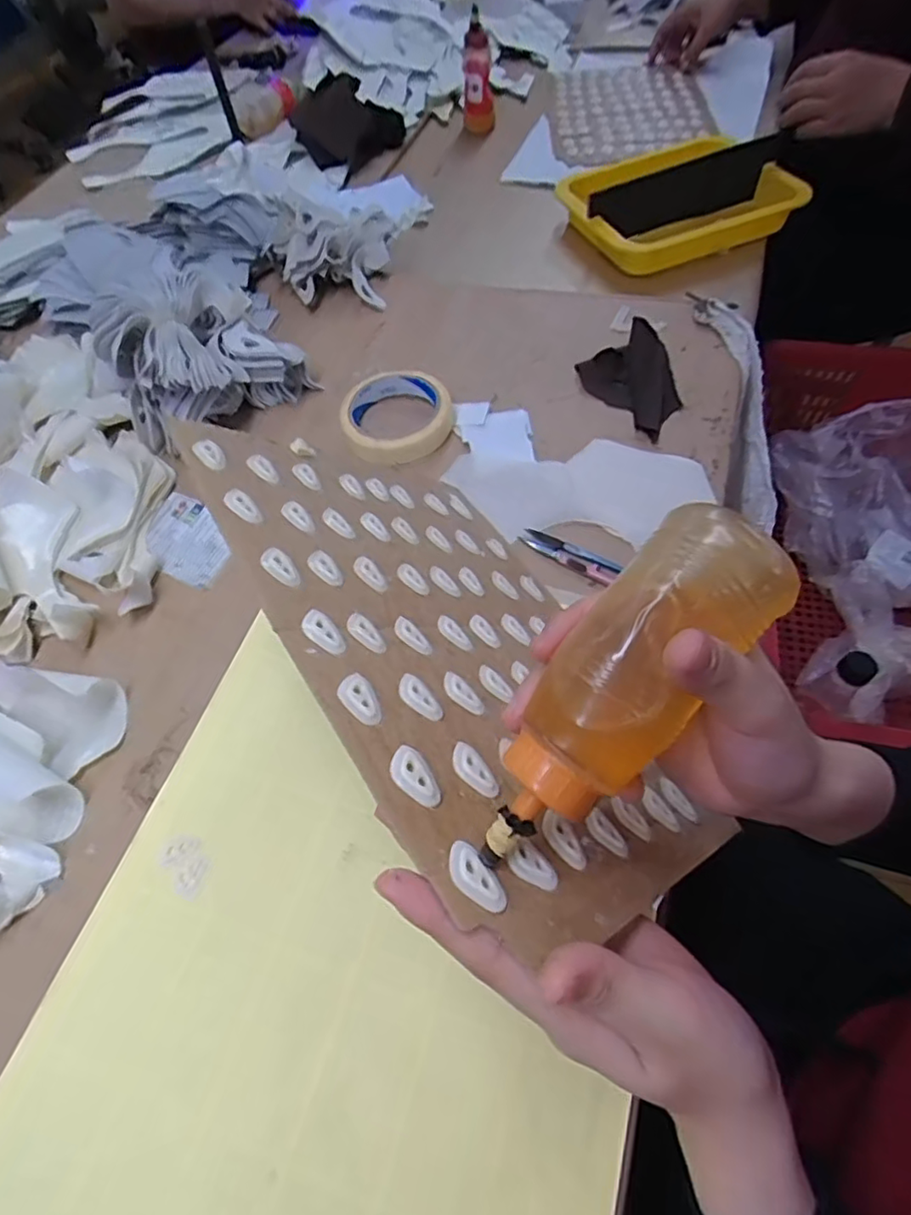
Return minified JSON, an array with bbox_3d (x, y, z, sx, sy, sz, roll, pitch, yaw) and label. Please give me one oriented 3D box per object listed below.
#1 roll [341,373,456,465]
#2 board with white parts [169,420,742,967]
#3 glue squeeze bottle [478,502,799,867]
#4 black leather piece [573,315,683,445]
[{"bbox_3d":[-0.051,-0.178,0.558,0.096,0.026,0.100,-1,60,2],"label":"roll"},{"bbox_3d":[0.005,0.010,0.340,0.228,0.007,0.315,0,44,-48],"label":"board with white parts"},{"bbox_3d":[0.053,0.028,0.200,0.046,0.038,0.137,39,94,22],"label":"glue squeeze bottle"},{"bbox_3d":[0.176,-0.215,0.573,0.094,0.024,0.109,-37,65,-17],"label":"black leather piece"}]

